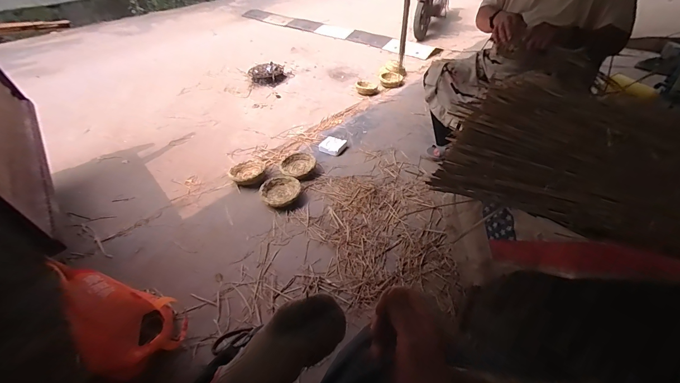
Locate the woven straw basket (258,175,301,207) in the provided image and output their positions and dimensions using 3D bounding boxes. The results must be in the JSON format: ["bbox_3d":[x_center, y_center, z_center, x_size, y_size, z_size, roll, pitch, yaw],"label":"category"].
[{"bbox_3d":[-0.275,0.002,1.481,0.183,0.049,0.186,28,50,30],"label":"woven straw basket"}]

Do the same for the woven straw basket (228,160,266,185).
[{"bbox_3d":[-0.465,-0.095,1.618,0.177,0.055,0.164,-6,41,-4],"label":"woven straw basket"}]

